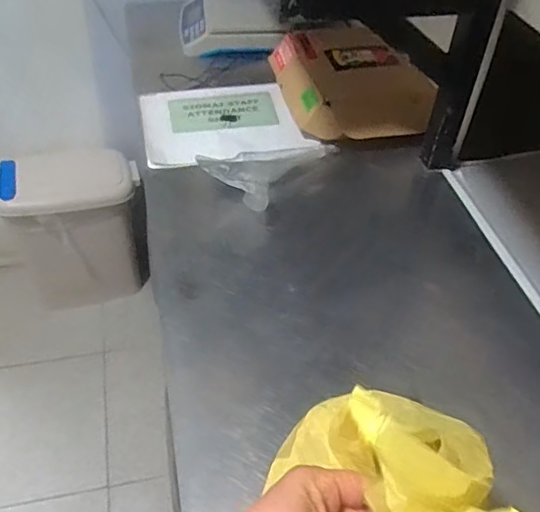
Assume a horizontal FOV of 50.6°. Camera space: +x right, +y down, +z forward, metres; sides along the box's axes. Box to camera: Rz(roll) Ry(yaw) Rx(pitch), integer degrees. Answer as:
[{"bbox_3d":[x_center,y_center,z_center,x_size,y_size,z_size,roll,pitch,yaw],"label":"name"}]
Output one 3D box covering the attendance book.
[{"bbox_3d":[-0.086,-0.238,1.008,0.267,0.023,0.216,-7,46,-11],"label":"attendance book"}]

